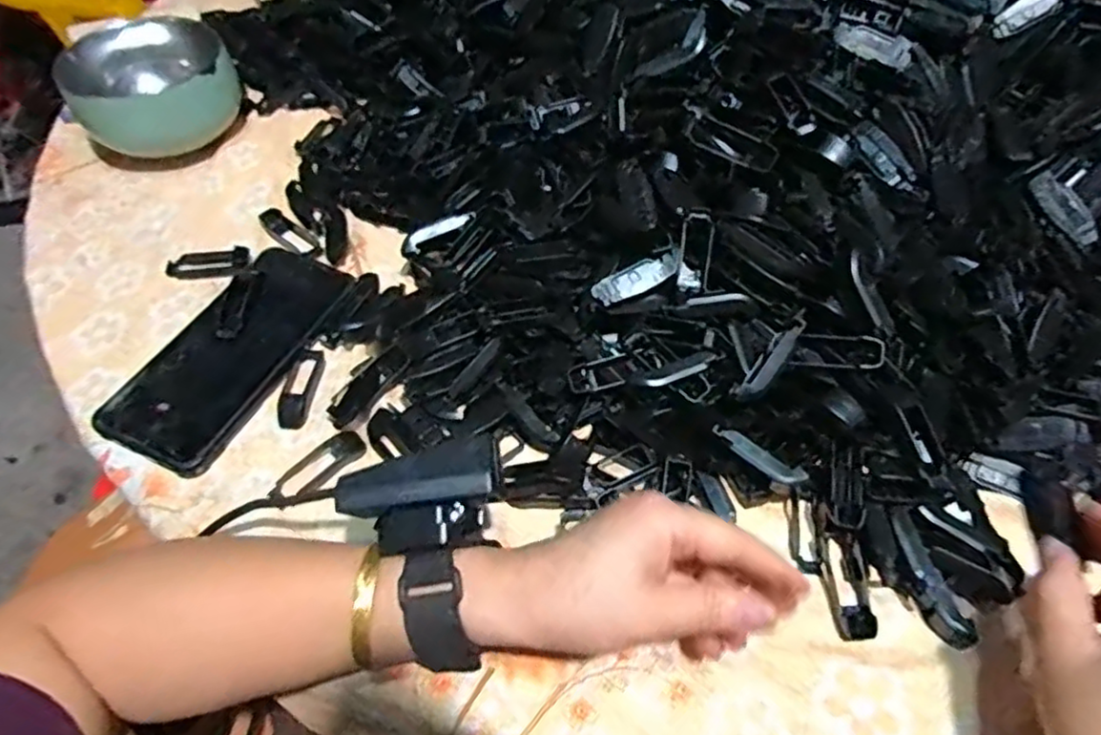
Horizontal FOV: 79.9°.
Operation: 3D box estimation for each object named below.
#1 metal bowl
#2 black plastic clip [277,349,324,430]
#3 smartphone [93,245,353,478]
[{"bbox_3d":[-0.322,-0.225,0.534,0.120,0.067,0.120,-32,60,-21],"label":"metal bowl"},{"bbox_3d":[-0.153,0.011,0.404,0.019,0.010,0.056,4,54,3],"label":"black plastic clip"},{"bbox_3d":[-0.198,-0.015,0.414,0.077,0.007,0.164,21,56,15],"label":"smartphone"}]

